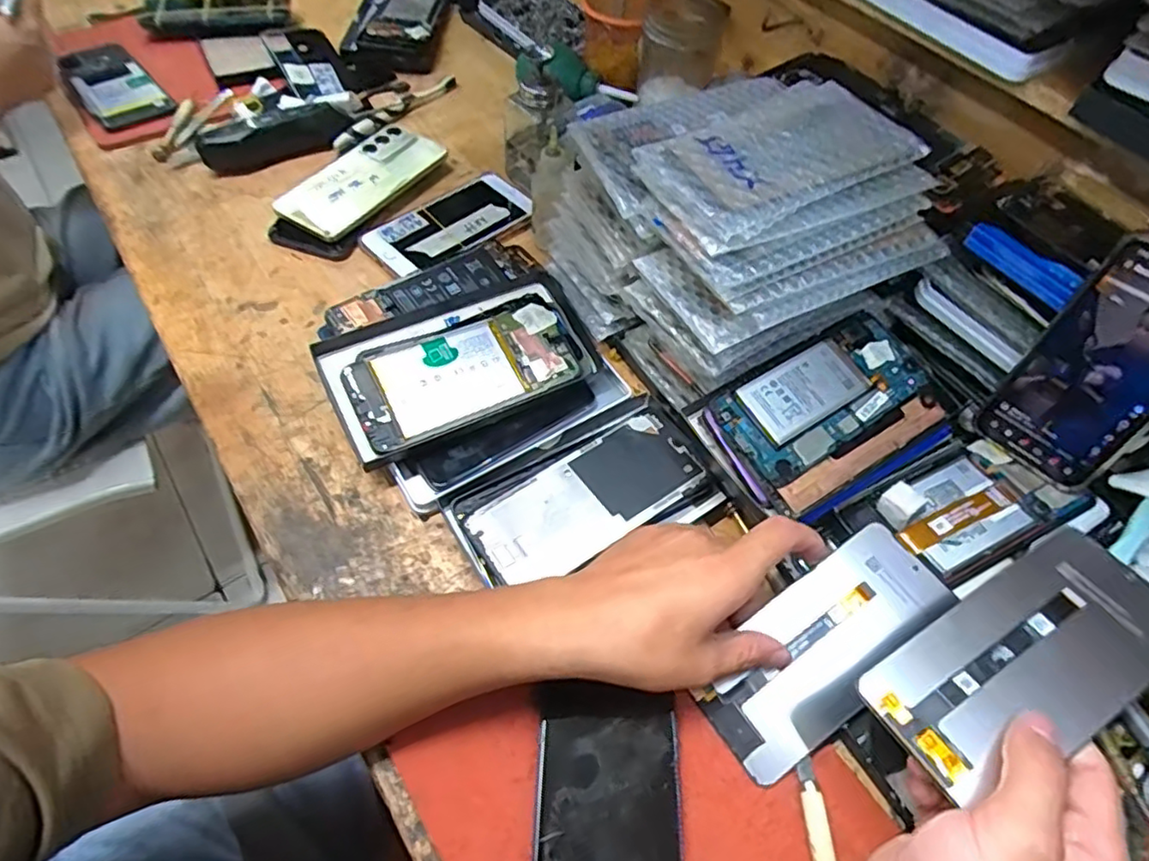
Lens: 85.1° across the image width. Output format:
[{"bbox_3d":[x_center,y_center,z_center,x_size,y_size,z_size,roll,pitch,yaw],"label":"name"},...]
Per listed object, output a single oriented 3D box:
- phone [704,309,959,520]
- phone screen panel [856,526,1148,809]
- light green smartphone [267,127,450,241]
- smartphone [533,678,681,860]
[{"bbox_3d":[0.173,-0.014,0.418,0.162,0.012,0.092,-27,77,-18],"label":"phone"},{"bbox_3d":[0.219,0.108,0.302,0.157,0.010,0.071,-24,61,-10],"label":"phone screen panel"},{"bbox_3d":[-0.199,-0.243,0.603,0.075,0.015,0.174,41,66,4],"label":"light green smartphone"},{"bbox_3d":[0.017,0.205,0.319,0.072,0.014,0.136,3,57,-2],"label":"smartphone"}]

